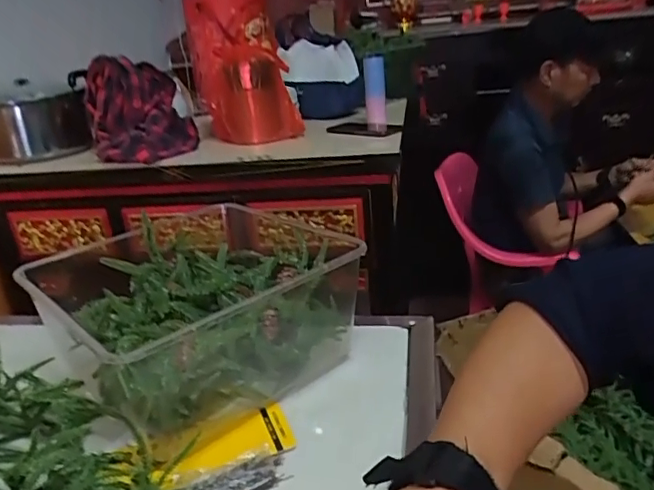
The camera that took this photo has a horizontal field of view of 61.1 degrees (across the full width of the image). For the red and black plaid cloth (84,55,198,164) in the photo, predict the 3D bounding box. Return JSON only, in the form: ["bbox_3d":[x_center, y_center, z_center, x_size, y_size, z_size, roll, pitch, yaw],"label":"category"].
[{"bbox_3d":[-0.403,-0.299,1.183,0.196,0.169,0.244,-14,25,-23],"label":"red and black plaid cloth"}]

